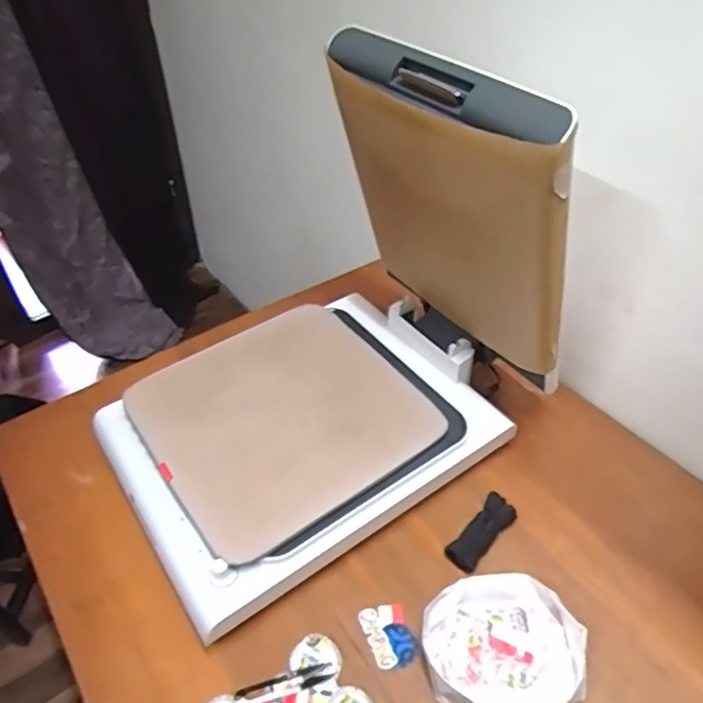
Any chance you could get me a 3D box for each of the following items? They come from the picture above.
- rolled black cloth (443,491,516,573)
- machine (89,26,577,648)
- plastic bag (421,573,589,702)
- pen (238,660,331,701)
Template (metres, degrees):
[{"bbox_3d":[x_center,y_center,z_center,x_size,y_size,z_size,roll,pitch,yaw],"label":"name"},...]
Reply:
[{"bbox_3d":[0.190,0.268,0.861,0.044,0.034,0.135,32,51,30],"label":"rolled black cloth"},{"bbox_3d":[-0.055,-0.062,0.811,0.624,0.502,0.424,-27,51,-25],"label":"machine"},{"bbox_3d":[0.192,0.371,0.746,0.198,0.047,0.167,1,42,2],"label":"plastic bag"},{"bbox_3d":[-0.085,0.411,0.735,0.120,0.004,0.013,-13,44,-13],"label":"pen"}]

